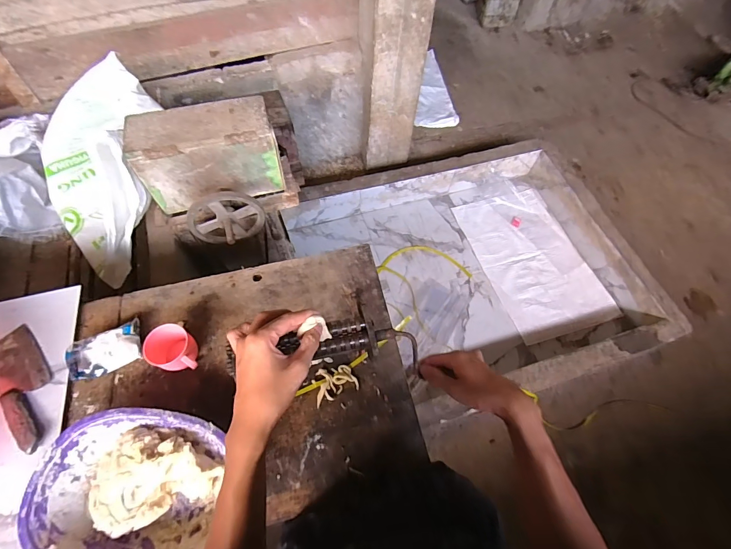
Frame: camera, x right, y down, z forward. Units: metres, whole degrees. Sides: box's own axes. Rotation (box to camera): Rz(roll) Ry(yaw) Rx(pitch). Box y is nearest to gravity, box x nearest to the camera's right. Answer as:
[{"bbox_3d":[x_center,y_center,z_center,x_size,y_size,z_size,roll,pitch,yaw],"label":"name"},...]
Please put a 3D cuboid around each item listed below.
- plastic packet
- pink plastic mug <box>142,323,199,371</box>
[{"bbox_3d":[-0.486,0.142,0.672,0.129,0.036,0.081,-19,62,-13],"label":"plastic packet"},{"bbox_3d":[-0.342,0.142,0.653,0.088,0.077,0.075,27,62,13],"label":"pink plastic mug"}]

